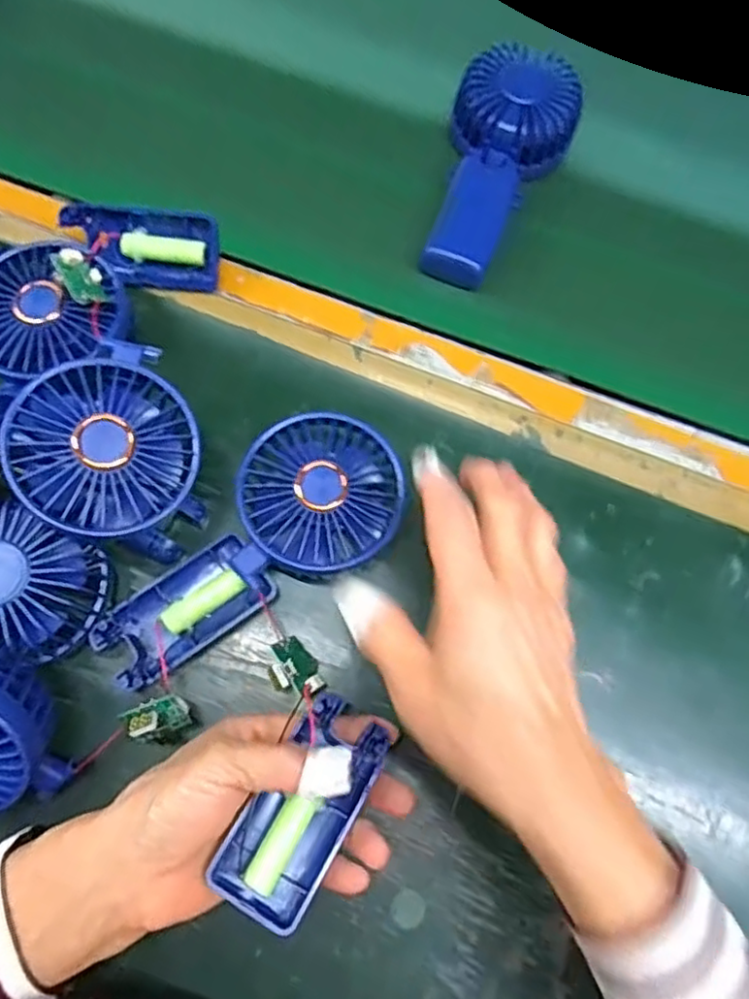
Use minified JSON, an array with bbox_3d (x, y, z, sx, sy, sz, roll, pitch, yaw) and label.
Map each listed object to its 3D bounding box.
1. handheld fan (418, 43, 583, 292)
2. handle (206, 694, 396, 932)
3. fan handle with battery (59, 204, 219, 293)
[{"bbox_3d":[0.079,-0.224,0.430,0.079,0.037,0.174,22,71,4],"label":"handheld fan"},{"bbox_3d":[-0.031,0.139,0.293,0.043,0.014,0.091,31,66,8],"label":"handle"},{"bbox_3d":[-0.140,-0.153,0.395,0.090,0.045,0.019,4,27,-1],"label":"fan handle with battery"}]

